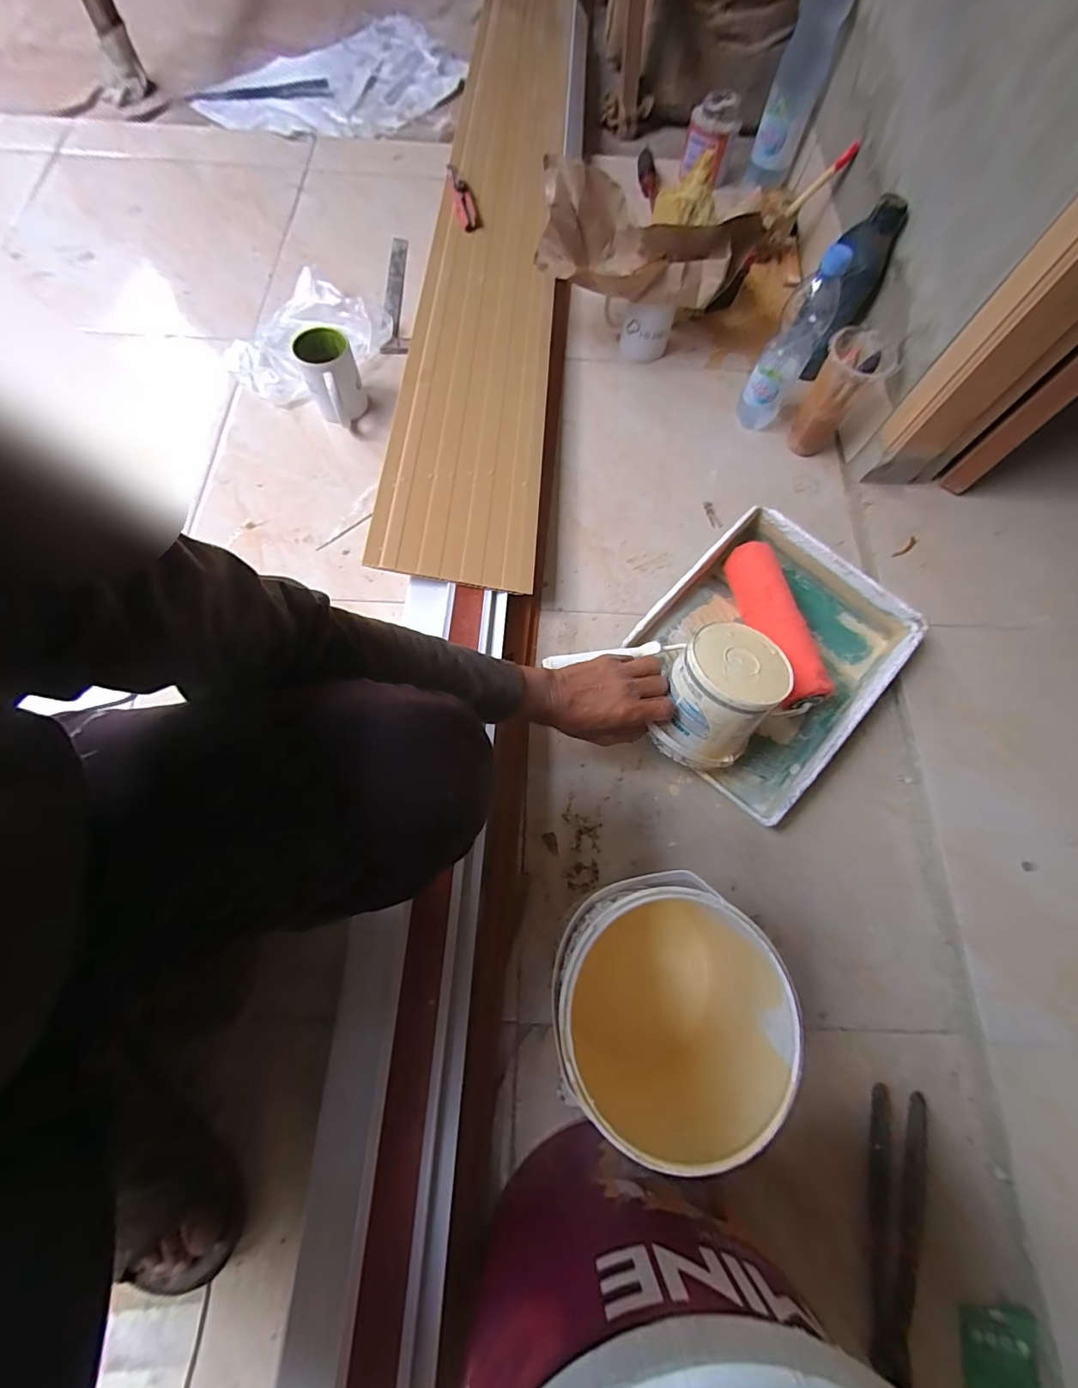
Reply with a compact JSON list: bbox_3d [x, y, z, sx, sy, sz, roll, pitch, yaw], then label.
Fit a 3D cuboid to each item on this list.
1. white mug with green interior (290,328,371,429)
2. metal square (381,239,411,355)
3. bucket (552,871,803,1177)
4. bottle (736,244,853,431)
[{"bbox_3d":[-0.309,-0.473,0.735,0.078,0.095,0.094,-23,72,-10],"label":"white mug with green interior"},{"bbox_3d":[-0.254,-0.720,0.875,0.046,0.012,0.299,-4,70,-3],"label":"metal square"},{"bbox_3d":[0.102,0.271,0.442,0.172,0.185,0.183,1,70,-2],"label":"bucket"},{"bbox_3d":[0.363,-0.502,0.707,0.066,0.222,0.072,29,72,8],"label":"bottle"}]

